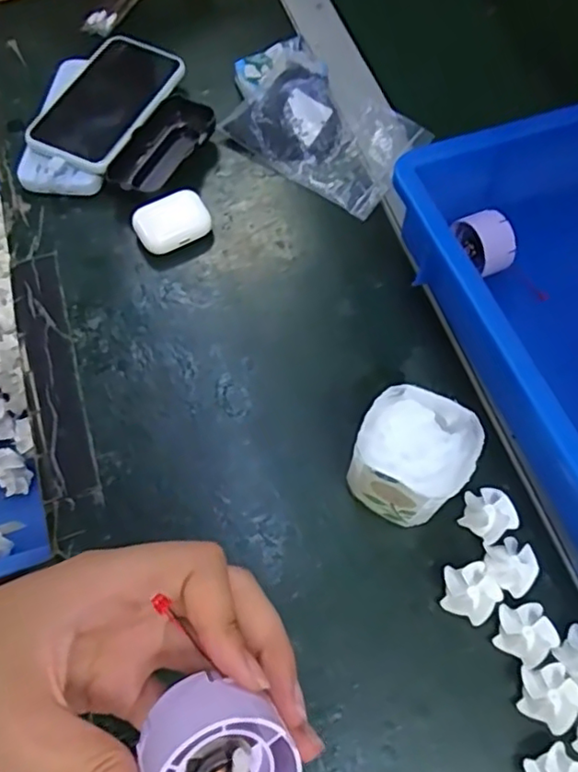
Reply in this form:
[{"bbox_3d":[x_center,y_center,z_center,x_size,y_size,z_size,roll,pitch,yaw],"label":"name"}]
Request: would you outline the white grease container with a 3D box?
[{"bbox_3d":[0.075,0.046,0.369,0.065,0.069,0.067,25,66,12],"label":"white grease container"}]

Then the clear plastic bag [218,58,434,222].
[{"bbox_3d":[0.033,-0.225,0.526,0.150,0.027,0.111,31,67,14],"label":"clear plastic bag"}]

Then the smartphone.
[{"bbox_3d":[-0.161,-0.252,0.523,0.082,0.014,0.154,21,66,13],"label":"smartphone"}]

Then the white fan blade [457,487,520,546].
[{"bbox_3d":[0.125,0.081,0.376,0.031,0.018,0.033,0,63,0],"label":"white fan blade"}]

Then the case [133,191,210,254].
[{"bbox_3d":[-0.094,-0.131,0.480,0.059,0.026,0.035,-24,66,-12],"label":"case"}]

